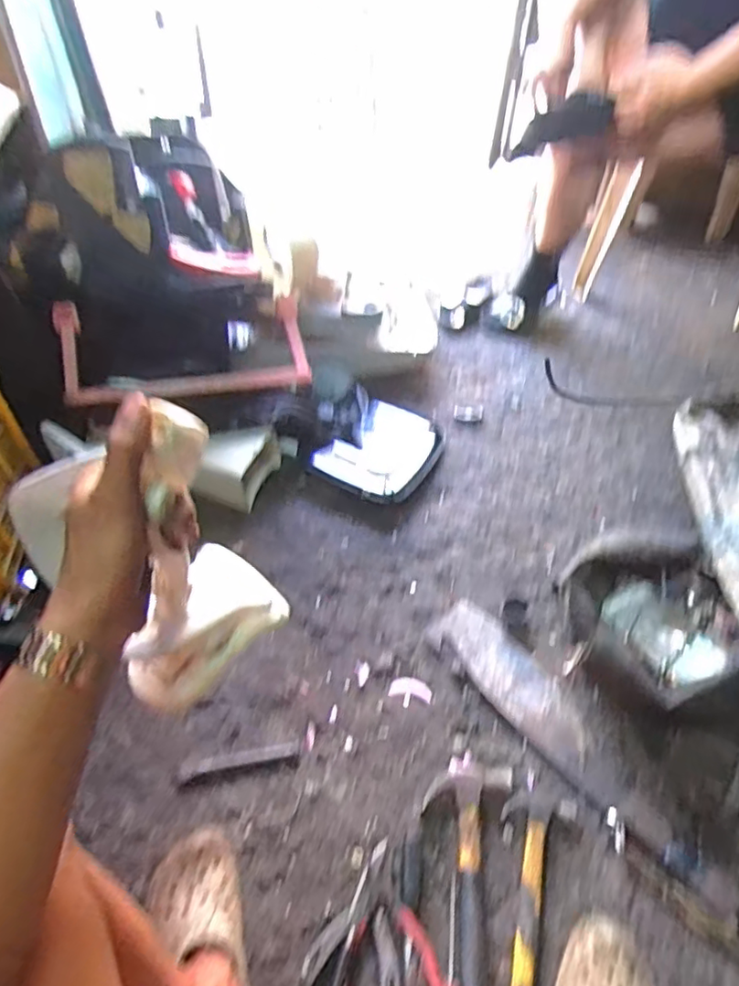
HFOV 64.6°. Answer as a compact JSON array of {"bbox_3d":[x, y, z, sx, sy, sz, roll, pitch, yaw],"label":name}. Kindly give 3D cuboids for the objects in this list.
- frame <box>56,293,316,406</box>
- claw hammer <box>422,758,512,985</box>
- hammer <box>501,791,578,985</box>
[{"bbox_3d":[-0.356,-0.282,1.154,0.465,0.096,0.200,-12,71,-14],"label":"frame"},{"bbox_3d":[0.116,0.502,0.759,0.109,0.029,0.299,10,53,8],"label":"claw hammer"},{"bbox_3d":[0.189,0.521,0.735,0.087,0.034,0.289,19,54,15],"label":"hammer"}]

